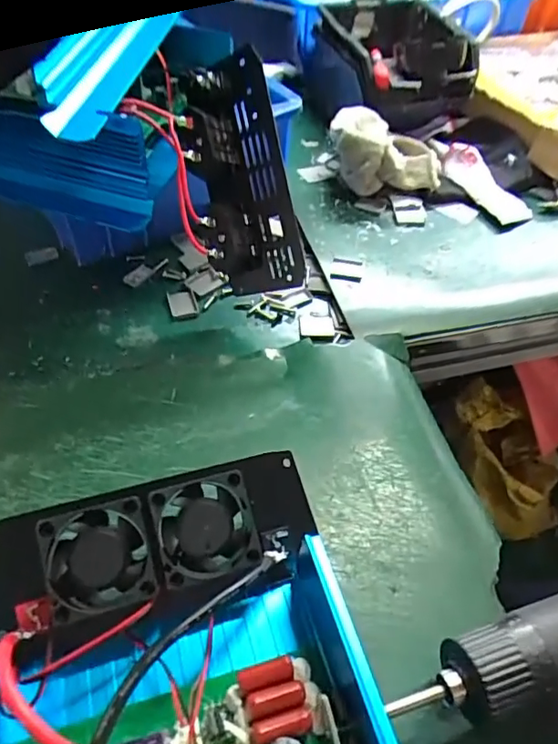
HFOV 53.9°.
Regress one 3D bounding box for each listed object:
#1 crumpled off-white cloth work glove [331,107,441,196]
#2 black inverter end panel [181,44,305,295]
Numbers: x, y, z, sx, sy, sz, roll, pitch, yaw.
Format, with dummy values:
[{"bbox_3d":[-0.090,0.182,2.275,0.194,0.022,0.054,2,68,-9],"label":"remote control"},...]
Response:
[{"bbox_3d":[0.093,-0.187,0.466,0.097,0.055,0.055,9,49,2],"label":"crumpled off-white cloth work glove"},{"bbox_3d":[-0.026,-0.113,0.329,0.056,0.134,0.037,-19,17,-21],"label":"black inverter end panel"}]

